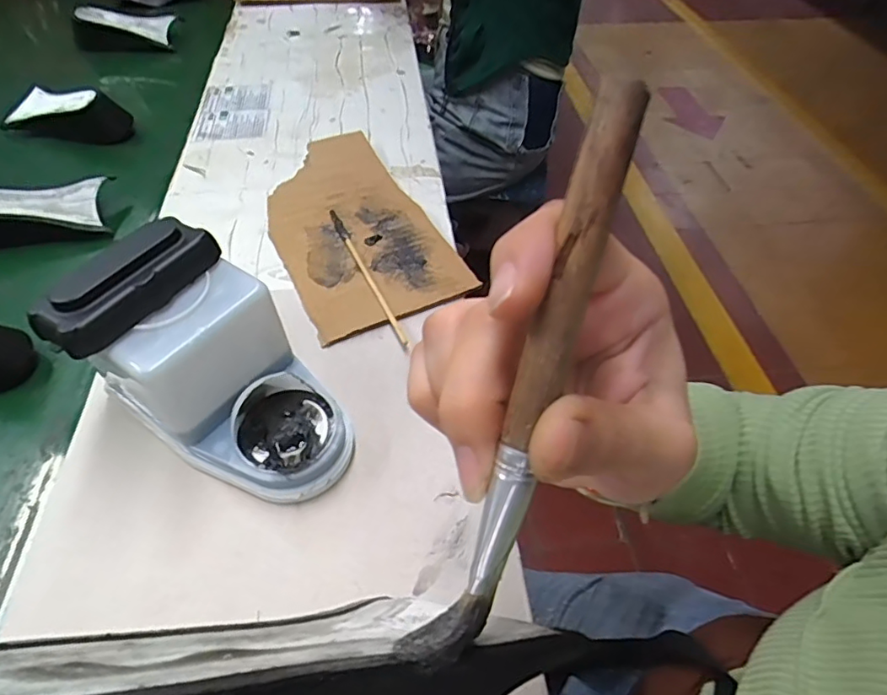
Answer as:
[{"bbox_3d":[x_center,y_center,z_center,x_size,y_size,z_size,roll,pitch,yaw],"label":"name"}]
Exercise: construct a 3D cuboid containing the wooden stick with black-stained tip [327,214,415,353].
[{"bbox_3d":[-0.070,-0.069,0.482,0.010,0.007,0.186,-22,52,-14],"label":"wooden stick with black-stained tip"}]

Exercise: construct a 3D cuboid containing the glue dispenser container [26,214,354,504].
[{"bbox_3d":[-0.140,0.016,0.346,0.160,0.127,0.108,25,56,21],"label":"glue dispenser container"}]

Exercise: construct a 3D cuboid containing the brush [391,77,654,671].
[{"bbox_3d":[0.019,0.009,0.124,0.014,0.136,0.019,19,9,18],"label":"brush"}]

